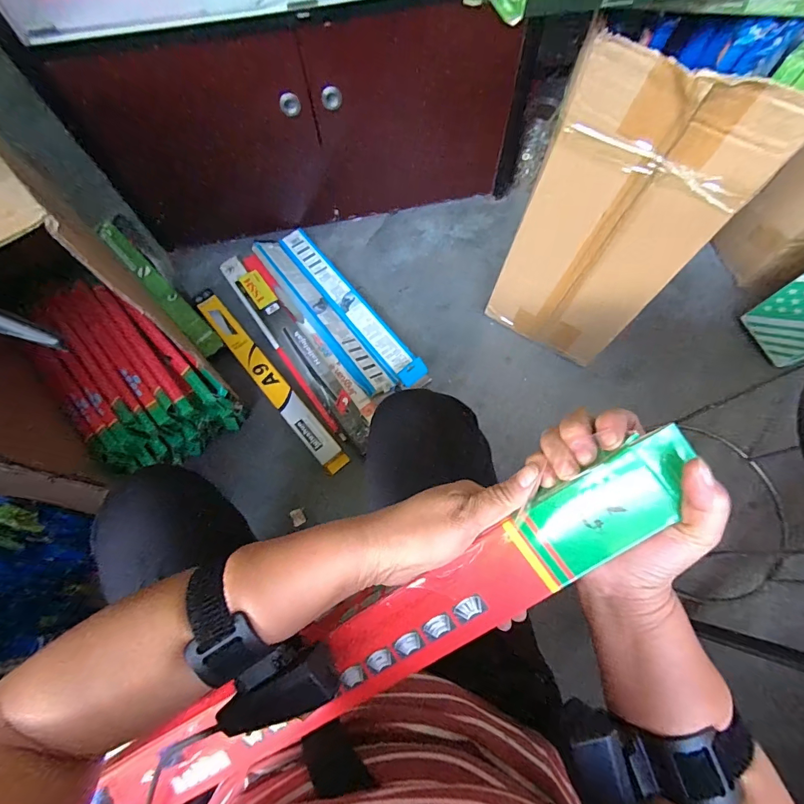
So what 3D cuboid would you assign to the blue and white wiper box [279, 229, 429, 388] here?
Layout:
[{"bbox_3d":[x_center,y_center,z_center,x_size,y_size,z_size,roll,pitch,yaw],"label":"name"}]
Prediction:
[{"bbox_3d":[-0.130,-0.245,0.970,0.082,0.036,0.545,-37,71,-12],"label":"blue and white wiper box"}]

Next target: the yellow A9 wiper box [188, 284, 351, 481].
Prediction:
[{"bbox_3d":[-0.315,-0.064,0.916,0.061,0.033,0.570,-40,72,-13],"label":"yellow A9 wiper box"}]

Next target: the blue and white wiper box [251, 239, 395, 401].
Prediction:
[{"bbox_3d":[-0.195,-0.216,0.950,0.070,0.020,0.520,-35,71,-11],"label":"blue and white wiper box"}]

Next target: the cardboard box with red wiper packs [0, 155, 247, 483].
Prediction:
[{"bbox_3d":[-0.646,-0.182,0.687,0.298,0.529,0.724,-40,72,-13],"label":"cardboard box with red wiper packs"}]

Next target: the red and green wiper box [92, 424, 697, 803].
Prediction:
[{"bbox_3d":[-0.065,0.209,0.292,0.546,0.045,0.058,-39,70,14],"label":"red and green wiper box"}]

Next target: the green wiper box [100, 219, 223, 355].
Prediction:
[{"bbox_3d":[-0.609,-0.291,0.979,0.049,0.039,0.501,-42,73,-14],"label":"green wiper box"}]

